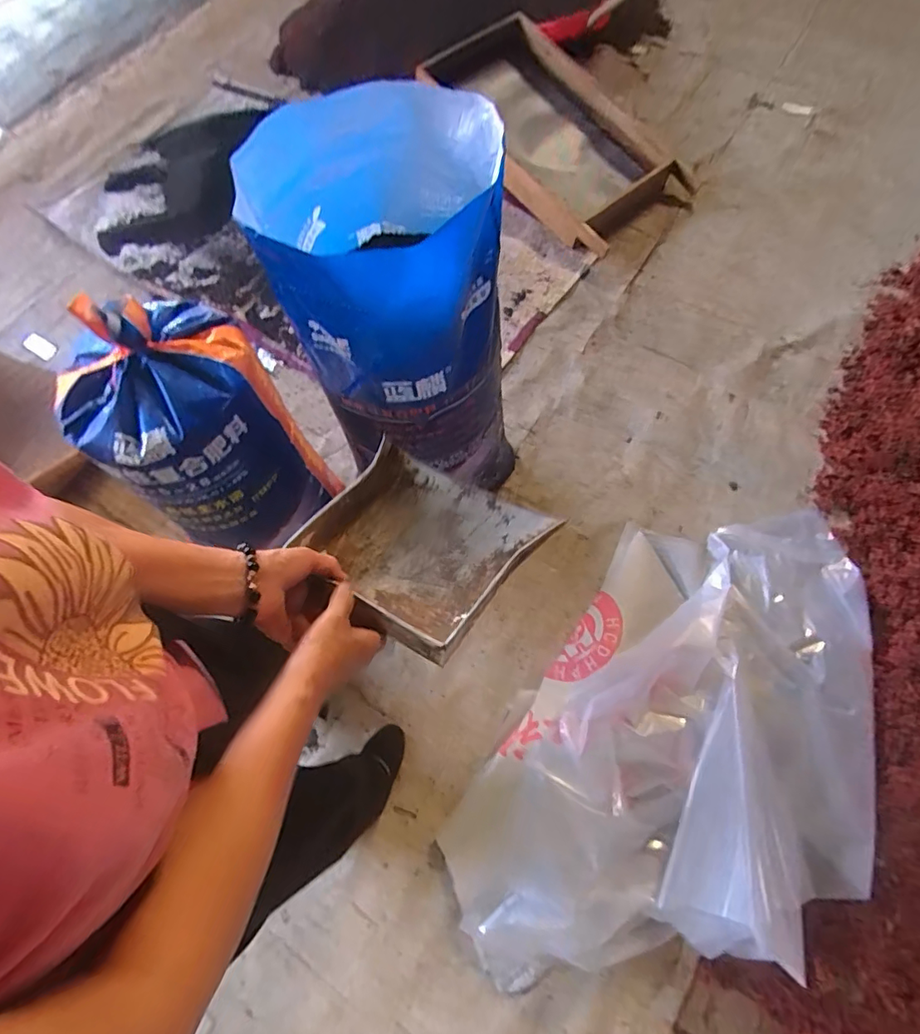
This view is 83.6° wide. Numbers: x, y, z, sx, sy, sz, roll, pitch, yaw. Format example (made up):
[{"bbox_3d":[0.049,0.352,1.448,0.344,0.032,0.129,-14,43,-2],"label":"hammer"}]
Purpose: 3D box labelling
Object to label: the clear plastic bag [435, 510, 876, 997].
[{"bbox_3d":[0.502,0.444,1.098,0.635,0.146,1.170,31,69,17],"label":"clear plastic bag"}]

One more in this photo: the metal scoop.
[{"bbox_3d":[-0.047,0.025,0.598,0.228,0.066,0.233,27,61,22],"label":"metal scoop"}]

